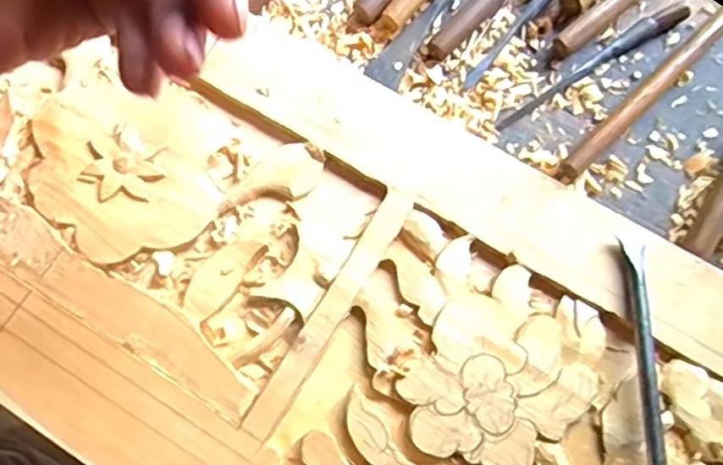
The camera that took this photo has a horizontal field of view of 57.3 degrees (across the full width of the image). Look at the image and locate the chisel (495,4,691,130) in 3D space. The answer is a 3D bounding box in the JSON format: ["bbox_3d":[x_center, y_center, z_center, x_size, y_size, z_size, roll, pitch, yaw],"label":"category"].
[{"bbox_3d":[0.153,-0.113,0.437,0.150,0.015,0.013,-30,76,-7],"label":"chisel"}]

